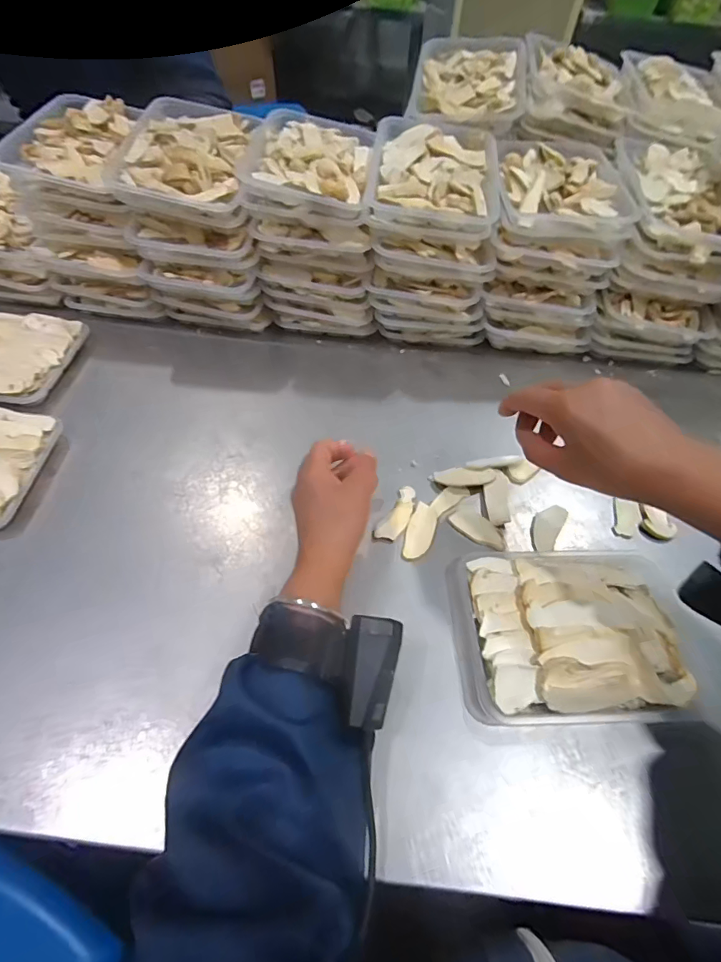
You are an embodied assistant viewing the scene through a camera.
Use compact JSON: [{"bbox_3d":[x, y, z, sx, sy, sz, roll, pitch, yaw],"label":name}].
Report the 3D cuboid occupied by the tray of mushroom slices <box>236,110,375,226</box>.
[{"bbox_3d":[-0.058,-0.356,0.507,0.135,0.036,0.173,5,56,-1],"label":"tray of mushroom slices"}]

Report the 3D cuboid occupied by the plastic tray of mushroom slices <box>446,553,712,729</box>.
[{"bbox_3d":[0.173,0.118,0.369,0.186,0.037,0.140,0,56,-4],"label":"plastic tray of mushroom slices"}]

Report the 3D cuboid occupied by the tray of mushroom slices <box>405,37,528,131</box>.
[{"bbox_3d":[0.141,-0.517,0.590,0.140,0.034,0.165,10,68,8],"label":"tray of mushroom slices"}]

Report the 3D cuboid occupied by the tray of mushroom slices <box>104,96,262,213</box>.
[{"bbox_3d":[-0.191,-0.365,0.504,0.134,0.039,0.183,2,56,-3],"label":"tray of mushroom slices"}]

